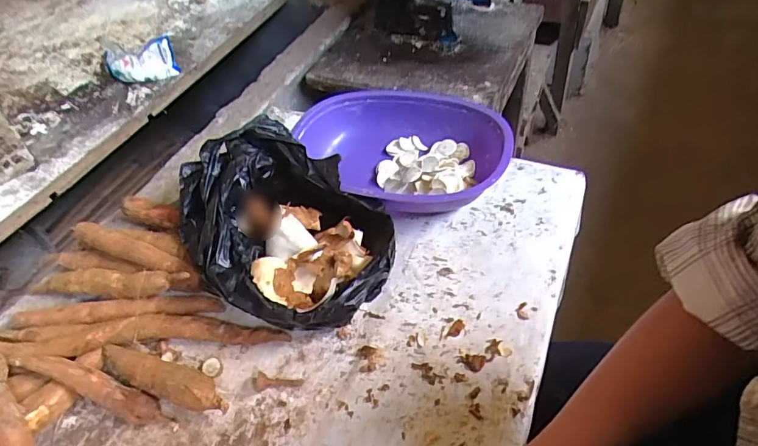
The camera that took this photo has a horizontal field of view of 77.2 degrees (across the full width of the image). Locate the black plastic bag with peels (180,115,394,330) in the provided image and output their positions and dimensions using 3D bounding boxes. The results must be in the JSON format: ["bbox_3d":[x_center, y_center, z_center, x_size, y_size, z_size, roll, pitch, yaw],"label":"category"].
[{"bbox_3d":[-0.115,0.007,0.582,0.202,0.106,0.276,-37,55,-22],"label":"black plastic bag with peels"}]

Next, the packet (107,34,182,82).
[{"bbox_3d":[-0.440,-0.296,0.884,0.122,0.068,0.049,-20,52,-11],"label":"packet"}]

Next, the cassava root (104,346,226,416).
[{"bbox_3d":[-0.234,0.164,0.513,0.168,0.040,0.040,15,53,20],"label":"cassava root"}]

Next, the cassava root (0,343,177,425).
[{"bbox_3d":[-0.356,0.166,0.522,0.275,0.051,0.035,9,52,15],"label":"cassava root"}]

